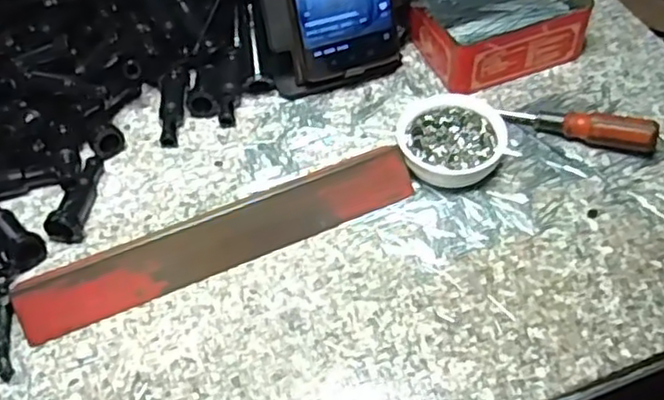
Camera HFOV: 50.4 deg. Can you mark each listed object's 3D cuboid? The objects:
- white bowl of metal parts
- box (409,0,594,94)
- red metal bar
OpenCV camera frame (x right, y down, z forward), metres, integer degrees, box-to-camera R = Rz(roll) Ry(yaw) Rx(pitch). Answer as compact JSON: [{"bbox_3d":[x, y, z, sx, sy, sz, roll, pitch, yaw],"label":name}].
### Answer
[{"bbox_3d":[0.083,-0.040,0.488,0.071,0.025,0.069,-2,51,2],"label":"white bowl of metal parts"},{"bbox_3d":[0.126,-0.148,0.560,0.124,0.047,0.108,-18,52,-11],"label":"box"},{"bbox_3d":[-0.067,0.023,0.445,0.254,0.032,0.028,-21,53,-13],"label":"red metal bar"}]

